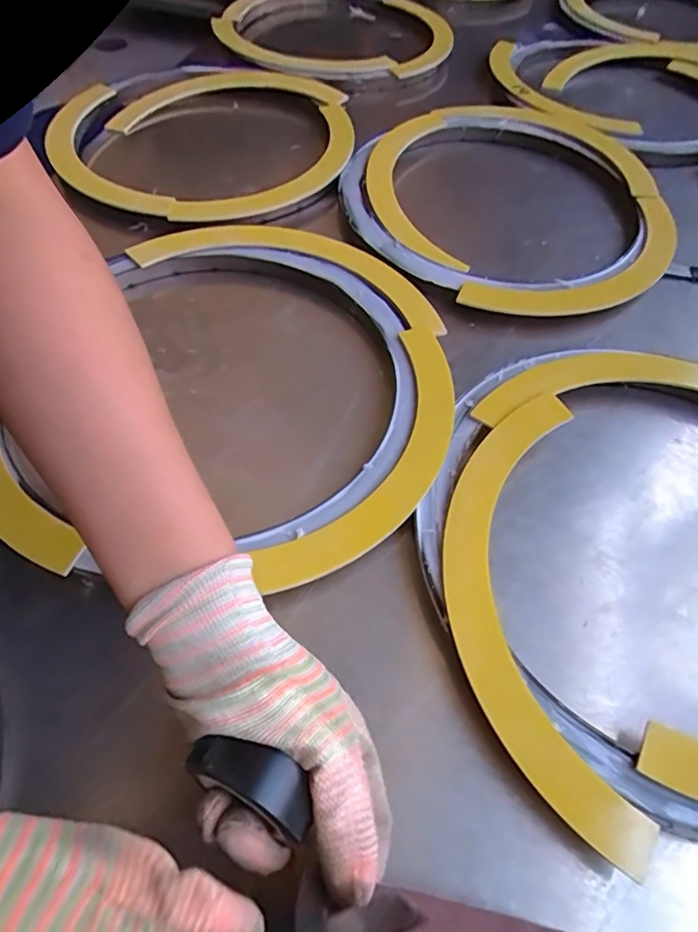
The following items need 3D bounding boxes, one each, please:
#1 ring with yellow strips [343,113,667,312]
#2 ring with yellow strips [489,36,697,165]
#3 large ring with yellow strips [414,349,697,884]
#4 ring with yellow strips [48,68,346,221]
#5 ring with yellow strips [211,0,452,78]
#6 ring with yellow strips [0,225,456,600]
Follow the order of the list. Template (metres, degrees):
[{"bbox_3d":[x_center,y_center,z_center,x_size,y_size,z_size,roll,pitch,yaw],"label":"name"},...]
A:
[{"bbox_3d":[0.158,-0.295,0.579,0.324,0.016,0.371,3,55,-1],"label":"ring with yellow strips"},{"bbox_3d":[0.362,-0.499,0.722,0.356,0.028,0.312,30,58,17],"label":"ring with yellow strips"},{"bbox_3d":[0.215,0.044,0.361,0.340,0.027,0.324,2,57,-3],"label":"large ring with yellow strips"},{"bbox_3d":[-0.169,-0.386,0.636,0.330,0.035,0.328,2,55,-3],"label":"ring with yellow strips"},{"bbox_3d":[-0.021,-0.651,0.811,0.332,0.029,0.324,2,55,-3],"label":"ring with yellow strips"},{"bbox_3d":[-0.085,-0.070,0.419,0.328,0.020,0.356,2,55,-3],"label":"ring with yellow strips"}]

